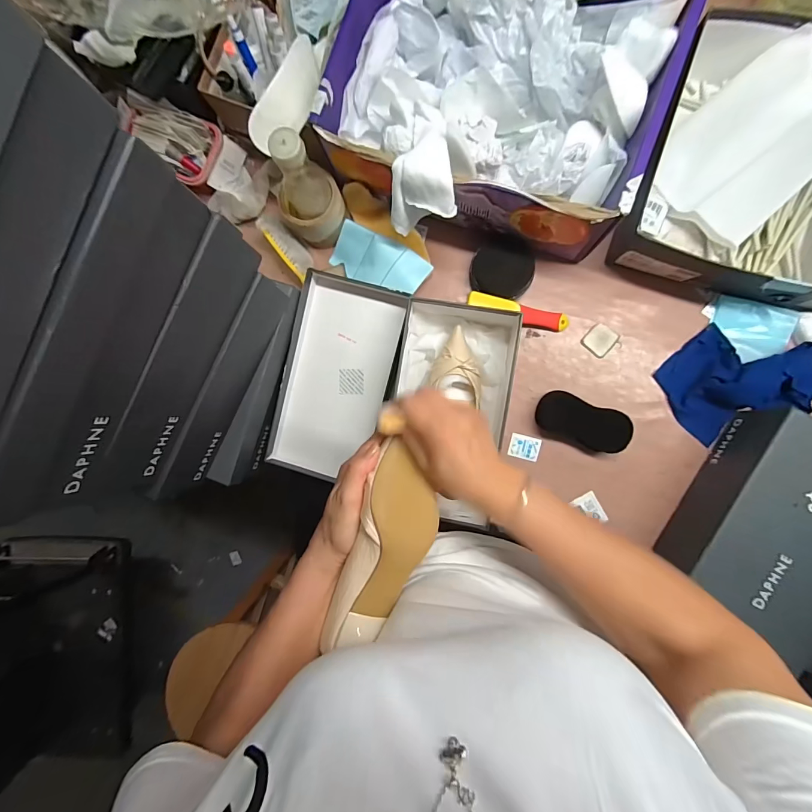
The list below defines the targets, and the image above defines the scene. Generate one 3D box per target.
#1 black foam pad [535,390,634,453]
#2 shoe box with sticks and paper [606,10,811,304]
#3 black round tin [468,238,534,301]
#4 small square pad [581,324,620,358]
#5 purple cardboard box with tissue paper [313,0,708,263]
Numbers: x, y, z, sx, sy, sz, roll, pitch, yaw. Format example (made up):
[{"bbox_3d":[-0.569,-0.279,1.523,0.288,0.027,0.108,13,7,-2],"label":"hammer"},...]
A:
[{"bbox_3d":[0.263,0.025,0.572,0.128,0.032,0.064,22,92,6],"label":"black foam pad"},{"bbox_3d":[0.466,-0.338,0.513,0.283,0.116,0.362,24,92,6],"label":"shoe box with sticks and paper"},{"bbox_3d":[0.146,-0.208,0.580,0.091,0.037,0.082,14,91,7],"label":"black round tin"},{"bbox_3d":[0.295,-0.101,0.583,0.041,0.007,0.047,43,94,5],"label":"small square pad"},{"bbox_3d":[0.116,-0.409,0.532,0.399,0.151,0.348,19,91,7],"label":"purple cardboard box with tissue paper"}]

